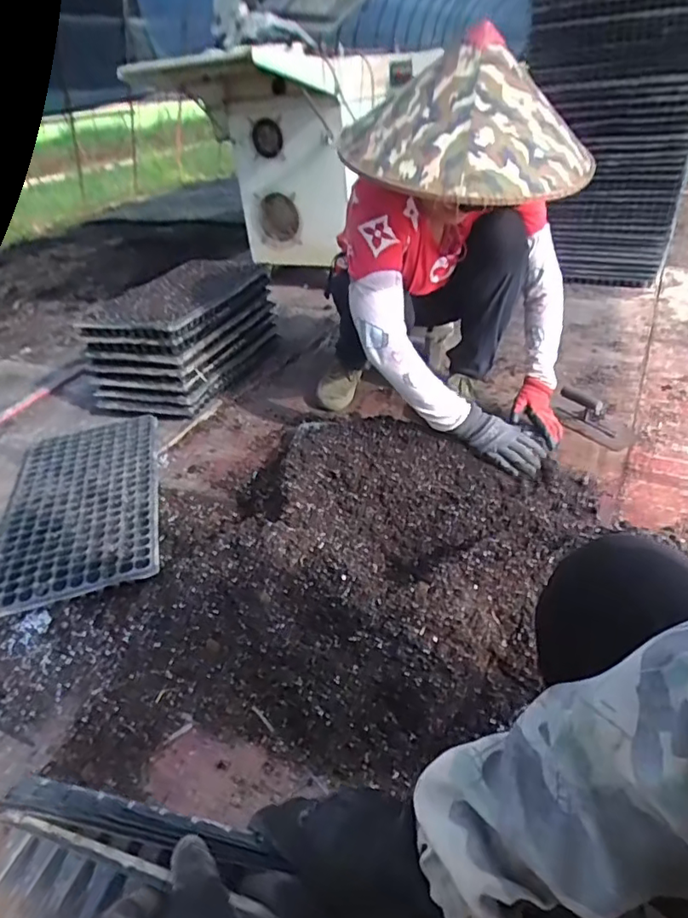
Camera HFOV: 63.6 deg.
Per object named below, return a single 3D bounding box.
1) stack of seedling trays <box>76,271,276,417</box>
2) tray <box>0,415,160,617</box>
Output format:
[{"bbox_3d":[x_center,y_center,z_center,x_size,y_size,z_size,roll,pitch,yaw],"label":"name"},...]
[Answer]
[{"bbox_3d":[-0.426,-0.351,1.509,0.289,0.247,0.543,4,36,14],"label":"stack of seedling trays"},{"bbox_3d":[-0.510,0.085,1.081,0.283,0.049,0.515,-14,35,-12],"label":"tray"}]

